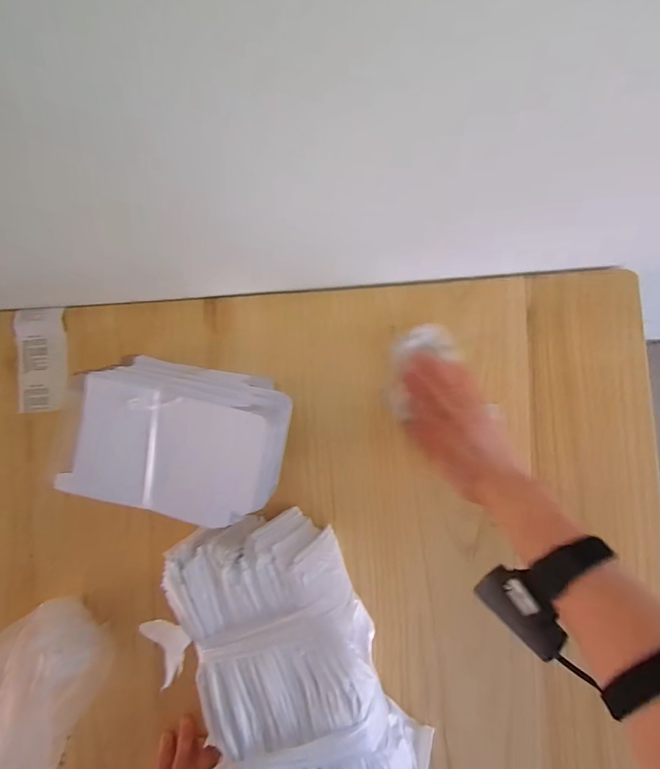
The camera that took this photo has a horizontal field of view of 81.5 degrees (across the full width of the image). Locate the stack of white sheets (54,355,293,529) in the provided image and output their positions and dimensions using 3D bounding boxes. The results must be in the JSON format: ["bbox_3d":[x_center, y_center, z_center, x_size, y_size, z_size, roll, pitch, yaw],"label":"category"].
[{"bbox_3d":[-0.126,0.052,0.376,0.182,0.139,0.126,12,87,6],"label":"stack of white sheets"}]

